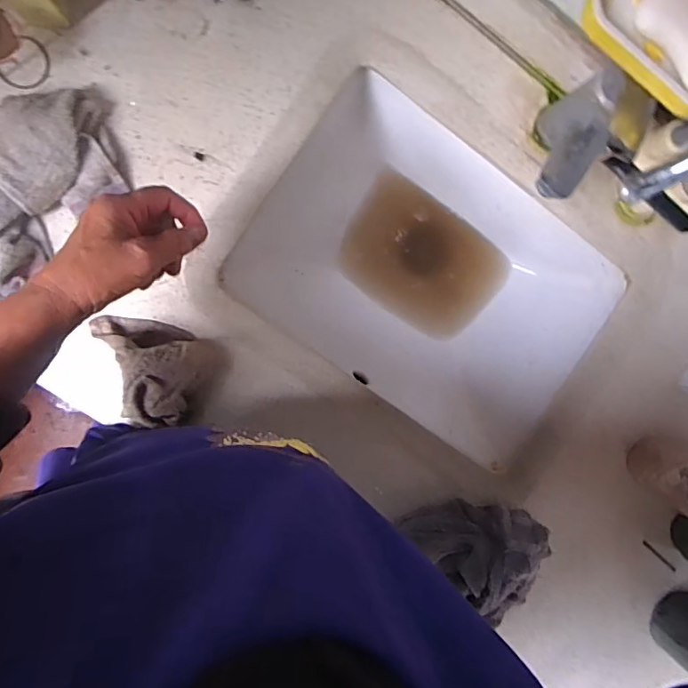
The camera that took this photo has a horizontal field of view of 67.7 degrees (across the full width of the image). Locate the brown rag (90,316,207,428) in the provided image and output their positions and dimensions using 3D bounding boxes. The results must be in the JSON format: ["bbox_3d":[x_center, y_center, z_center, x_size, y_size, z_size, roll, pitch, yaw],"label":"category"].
[{"bbox_3d":[-0.203,0.026,0.510,0.114,0.052,0.097,19,91,-9],"label":"brown rag"}]

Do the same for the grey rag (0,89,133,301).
[{"bbox_3d":[-0.319,-0.151,0.482,0.153,0.060,0.232,44,87,-8],"label":"grey rag"}]

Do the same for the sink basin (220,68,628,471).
[{"bbox_3d":[0.101,-0.094,0.655,0.415,0.136,0.317,35,89,-7],"label":"sink basin"}]

